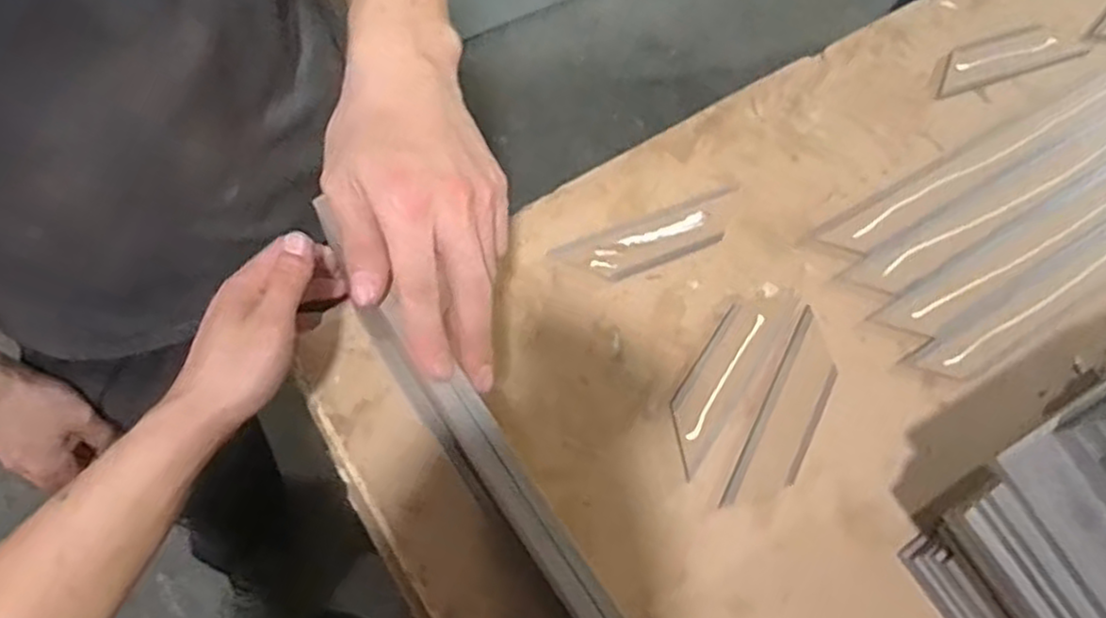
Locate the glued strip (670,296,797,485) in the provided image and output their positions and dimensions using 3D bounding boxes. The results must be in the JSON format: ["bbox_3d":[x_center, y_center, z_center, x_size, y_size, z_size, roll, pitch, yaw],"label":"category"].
[{"bbox_3d":[0.145,0.050,0.612,0.046,0.006,0.177,34,73,7],"label":"glued strip"}]

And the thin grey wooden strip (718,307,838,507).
[{"bbox_3d":[0.197,0.087,0.603,0.046,0.006,0.176,28,73,5],"label":"thin grey wooden strip"}]

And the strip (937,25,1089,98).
[{"bbox_3d":[0.459,-0.255,0.739,0.162,0.005,0.046,-17,74,-9],"label":"strip"}]

